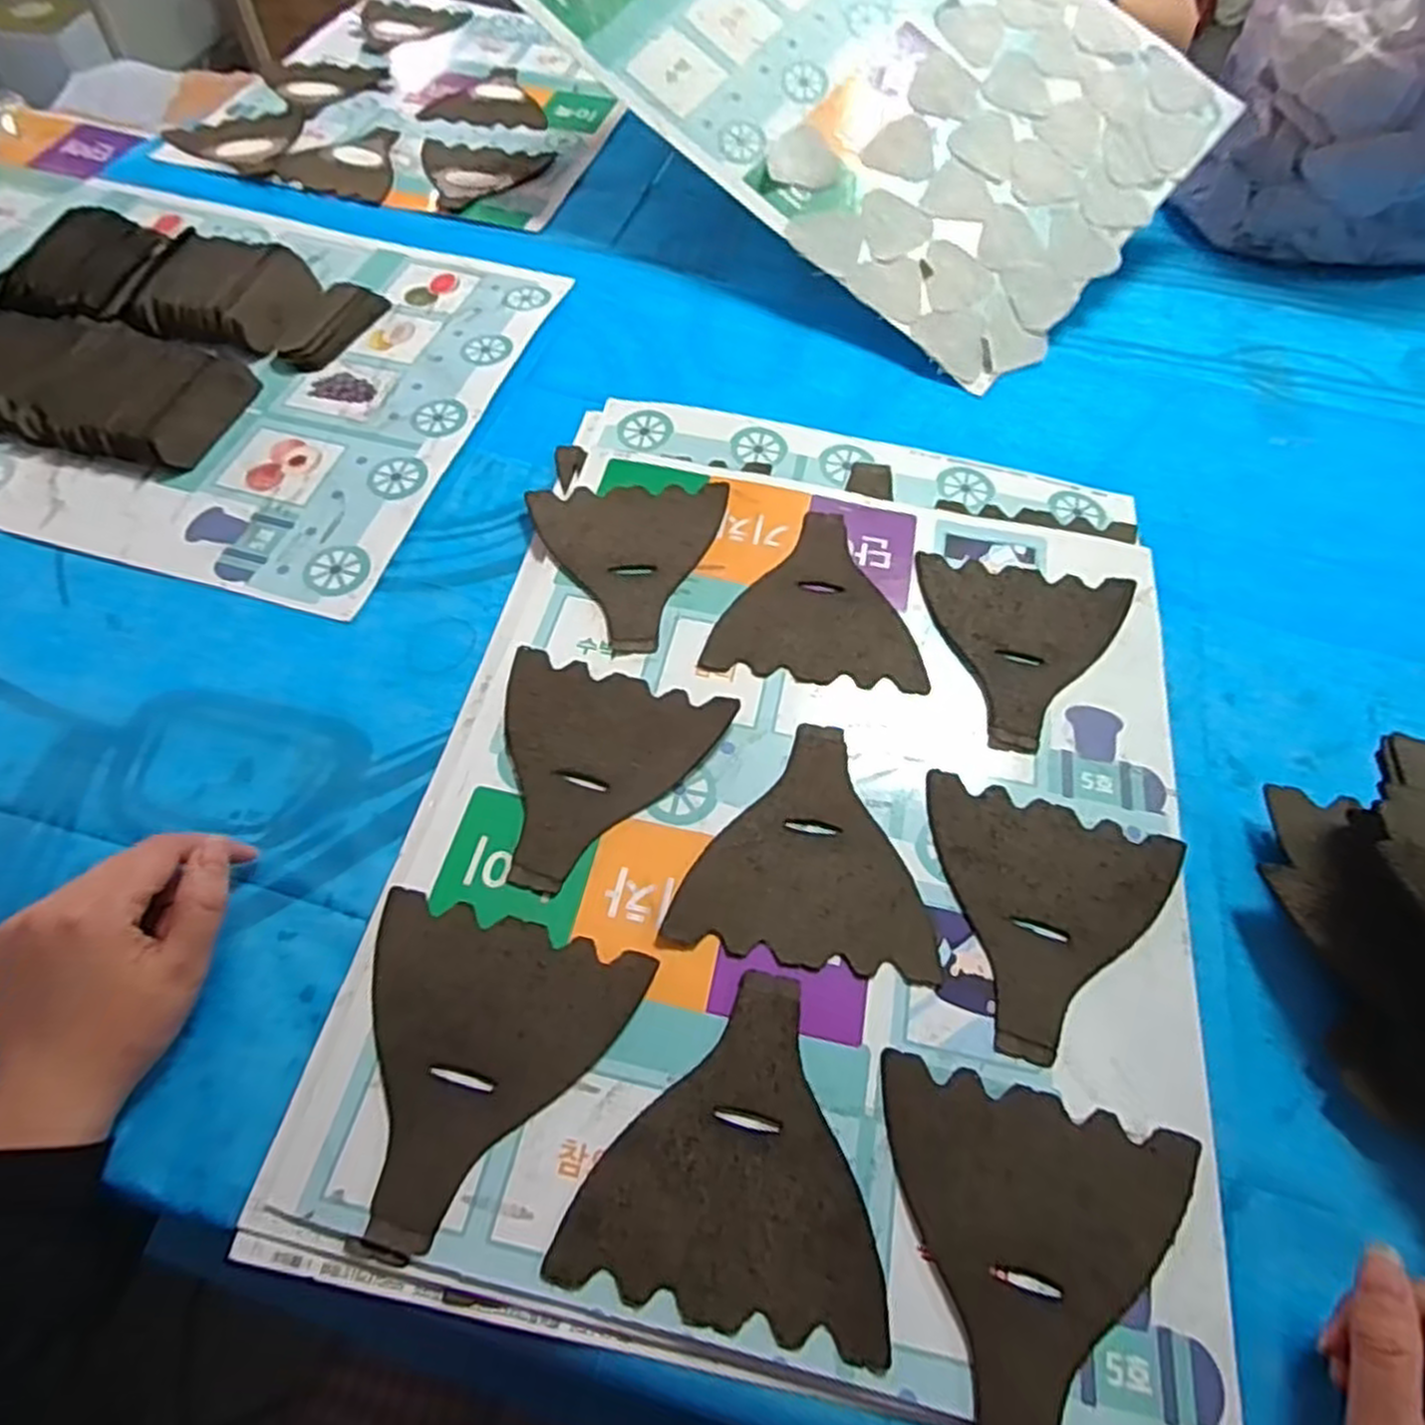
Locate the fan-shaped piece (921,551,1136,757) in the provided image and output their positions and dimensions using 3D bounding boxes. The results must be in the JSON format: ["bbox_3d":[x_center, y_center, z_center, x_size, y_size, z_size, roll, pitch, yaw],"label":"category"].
[{"bbox_3d":[0.184,-0.037,0.475,0.123,0.004,0.132,12,61,9],"label":"fan-shaped piece"}]

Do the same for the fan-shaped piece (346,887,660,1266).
[{"bbox_3d":[-0.107,0.157,0.343,0.123,0.005,0.135,14,60,5],"label":"fan-shaped piece"}]

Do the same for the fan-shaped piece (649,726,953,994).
[{"bbox_3d":[0.051,0.066,0.408,0.128,0.004,0.128,8,59,2],"label":"fan-shaped piece"}]

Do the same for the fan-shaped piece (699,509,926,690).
[{"bbox_3d":[0.067,-0.075,0.493,0.125,0.004,0.129,8,59,2],"label":"fan-shaped piece"}]

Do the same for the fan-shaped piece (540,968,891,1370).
[{"bbox_3d":[0.014,0.180,0.334,0.125,0.004,0.129,12,59,4],"label":"fan-shaped piece"}]

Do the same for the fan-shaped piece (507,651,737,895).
[{"bbox_3d":[-0.068,0.032,0.422,0.124,0.006,0.131,17,60,7],"label":"fan-shaped piece"}]

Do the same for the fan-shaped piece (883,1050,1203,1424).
[{"bbox_3d":[0.128,0.224,0.318,0.126,0.007,0.128,14,60,5],"label":"fan-shaped piece"}]

